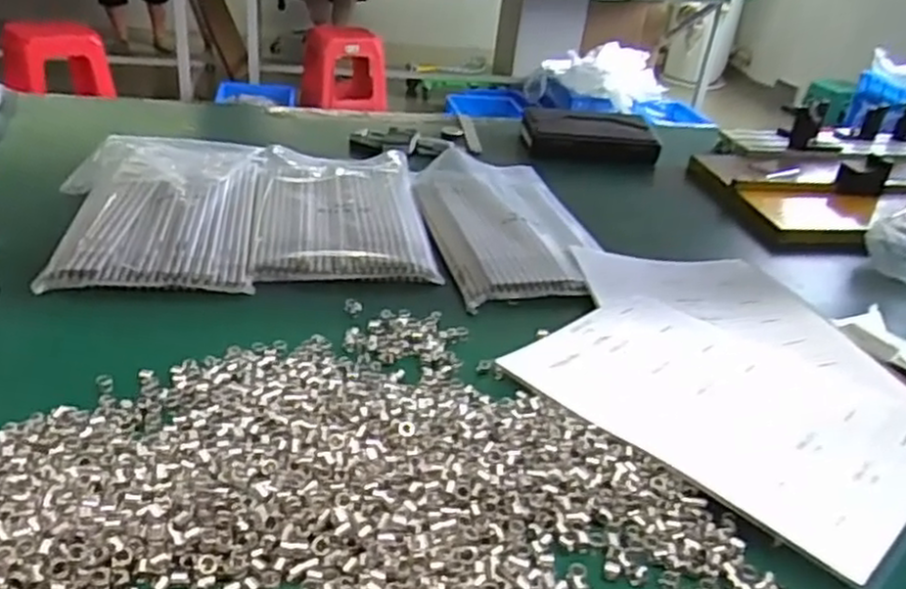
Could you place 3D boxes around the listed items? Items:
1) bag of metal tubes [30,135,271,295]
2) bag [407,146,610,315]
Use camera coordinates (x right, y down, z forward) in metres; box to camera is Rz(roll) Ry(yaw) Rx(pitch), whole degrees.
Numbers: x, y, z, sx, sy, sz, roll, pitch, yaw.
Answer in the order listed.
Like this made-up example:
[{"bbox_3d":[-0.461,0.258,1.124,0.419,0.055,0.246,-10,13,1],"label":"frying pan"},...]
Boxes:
[{"bbox_3d":[-0.309,-0.098,0.789,0.199,0.029,0.311,0,31,-11],"label":"bag of metal tubes"},{"bbox_3d":[0.064,-0.092,0.858,0.192,0.022,0.325,-3,31,-16],"label":"bag"}]

